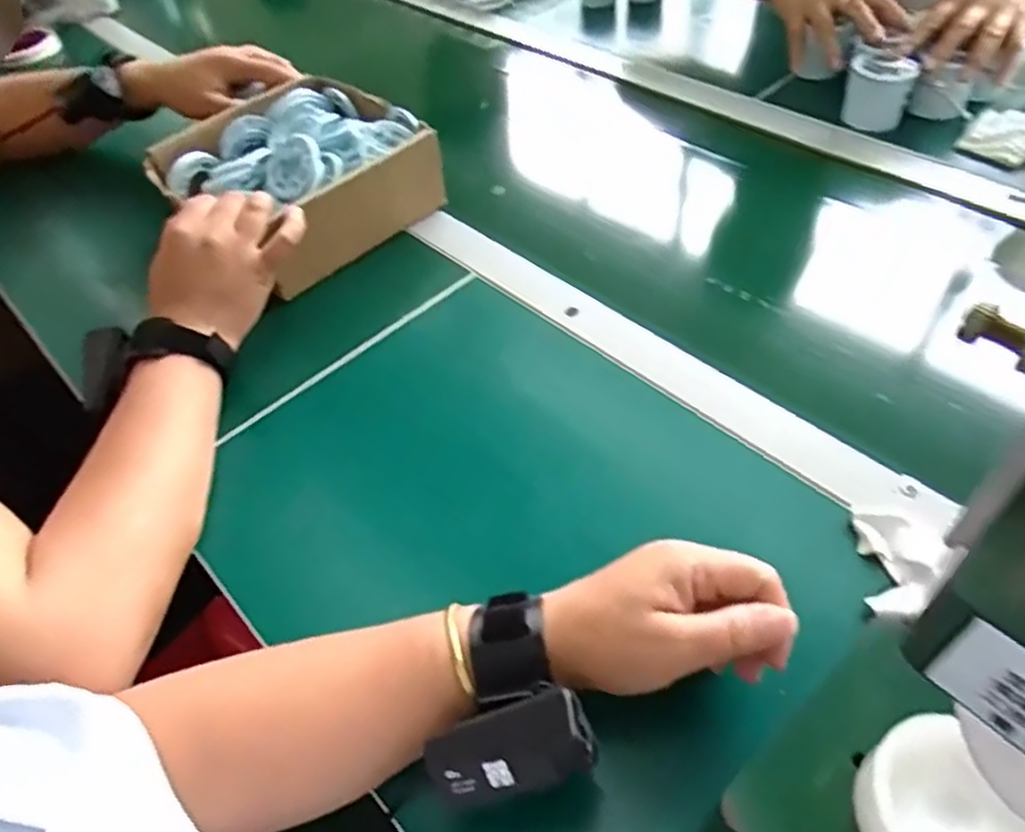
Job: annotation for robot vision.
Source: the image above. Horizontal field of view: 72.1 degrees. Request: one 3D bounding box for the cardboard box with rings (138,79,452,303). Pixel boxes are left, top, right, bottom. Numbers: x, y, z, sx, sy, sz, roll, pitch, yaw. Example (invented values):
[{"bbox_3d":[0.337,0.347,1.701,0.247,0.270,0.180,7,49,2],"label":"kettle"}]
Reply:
[{"bbox_3d":[-0.184,-0.215,0.623,0.203,0.065,0.204,33,60,29],"label":"cardboard box with rings"}]

